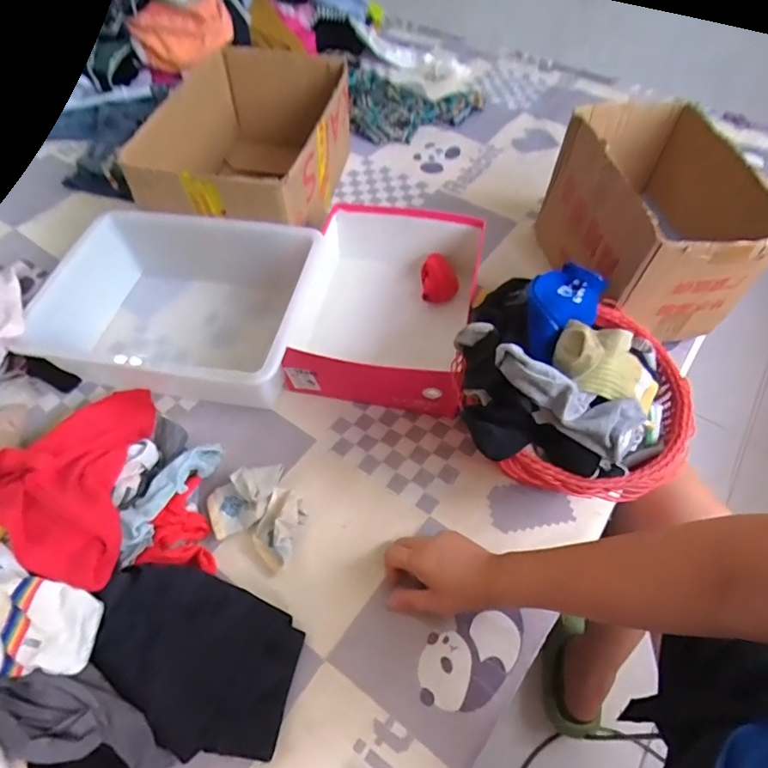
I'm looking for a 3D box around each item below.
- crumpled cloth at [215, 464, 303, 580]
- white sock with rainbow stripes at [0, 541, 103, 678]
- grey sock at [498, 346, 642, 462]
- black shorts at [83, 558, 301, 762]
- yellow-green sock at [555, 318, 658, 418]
[{"bbox_3d":[-0.121,0.163,0.577,0.048,0.032,0.084,17,56,11],"label":"crumpled cloth"},{"bbox_3d":[-0.325,0.206,0.445,0.131,0.052,0.079,20,56,13],"label":"white sock with rainbow stripes"},{"bbox_3d":[0.202,0.025,0.519,0.213,0.051,0.056,31,55,-13],"label":"grey sock"},{"bbox_3d":[-0.181,0.259,0.478,0.194,0.026,0.133,24,63,0],"label":"black shorts"},{"bbox_3d":[0.258,-0.019,0.551,0.182,0.060,0.068,19,45,-35],"label":"yellow-green sock"}]

